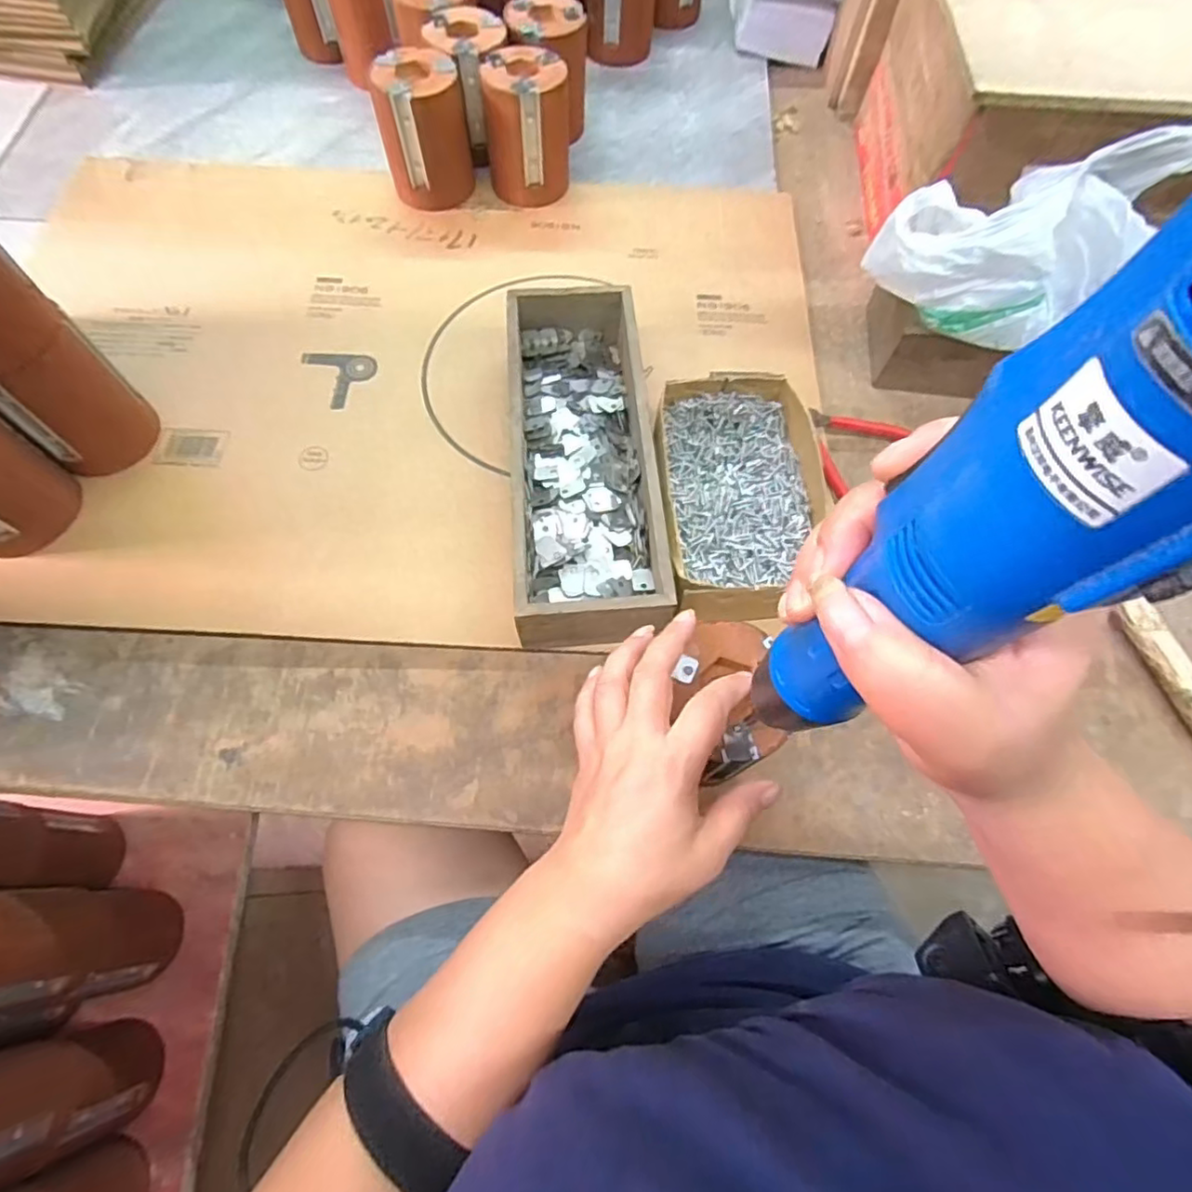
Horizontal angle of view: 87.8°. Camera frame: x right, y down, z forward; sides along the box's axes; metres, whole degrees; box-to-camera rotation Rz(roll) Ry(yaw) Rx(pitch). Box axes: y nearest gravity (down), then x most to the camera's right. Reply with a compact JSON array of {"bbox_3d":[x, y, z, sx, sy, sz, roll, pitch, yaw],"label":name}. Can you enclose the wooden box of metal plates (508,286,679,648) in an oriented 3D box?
[{"bbox_3d":[-0.011,-0.102,0.465,0.099,0.070,0.287,-3,67,-4],"label":"wooden box of metal plates"}]

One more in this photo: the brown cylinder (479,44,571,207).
[{"bbox_3d":[-0.065,-0.449,0.596,0.079,0.099,0.083,-6,67,-5],"label":"brown cylinder"}]

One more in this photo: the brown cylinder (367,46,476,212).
[{"bbox_3d":[-0.162,-0.440,0.589,0.079,0.102,0.078,-13,68,-7],"label":"brown cylinder"}]

